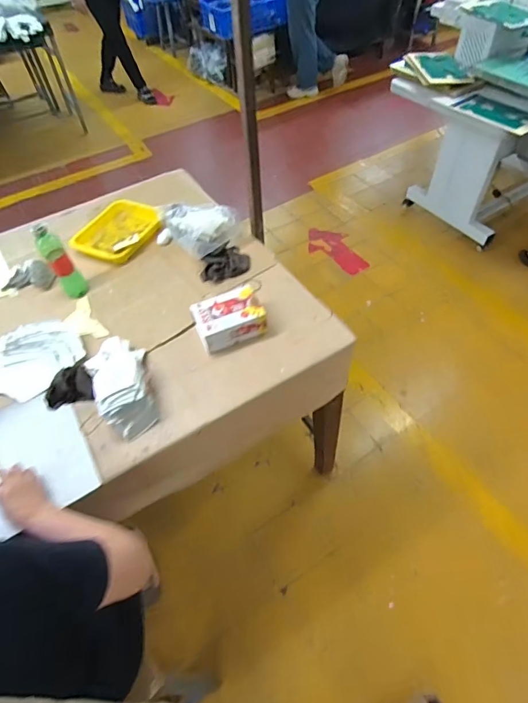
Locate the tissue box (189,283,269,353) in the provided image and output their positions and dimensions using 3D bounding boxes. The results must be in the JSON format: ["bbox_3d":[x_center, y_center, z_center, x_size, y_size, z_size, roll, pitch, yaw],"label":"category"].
[{"bbox_3d":[-0.083,-0.078,1.008,0.160,0.064,0.115,-23,54,-13],"label":"tissue box"}]

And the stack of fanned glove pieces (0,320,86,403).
[{"bbox_3d":[-0.542,0.024,0.952,0.254,0.054,0.149,-30,56,-18],"label":"stack of fanned glove pieces"}]

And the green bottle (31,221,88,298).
[{"bbox_3d":[-0.506,-0.223,1.058,0.056,0.211,0.052,-35,57,-21],"label":"green bottle"}]

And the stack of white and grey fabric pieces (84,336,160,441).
[{"bbox_3d":[-0.303,0.058,0.904,0.125,0.073,0.236,-25,54,-14],"label":"stack of white and grey fabric pieces"}]

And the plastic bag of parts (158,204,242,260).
[{"bbox_3d":[-0.193,-0.383,1.210,0.170,0.072,0.234,-35,57,-21],"label":"plastic bag of parts"}]

